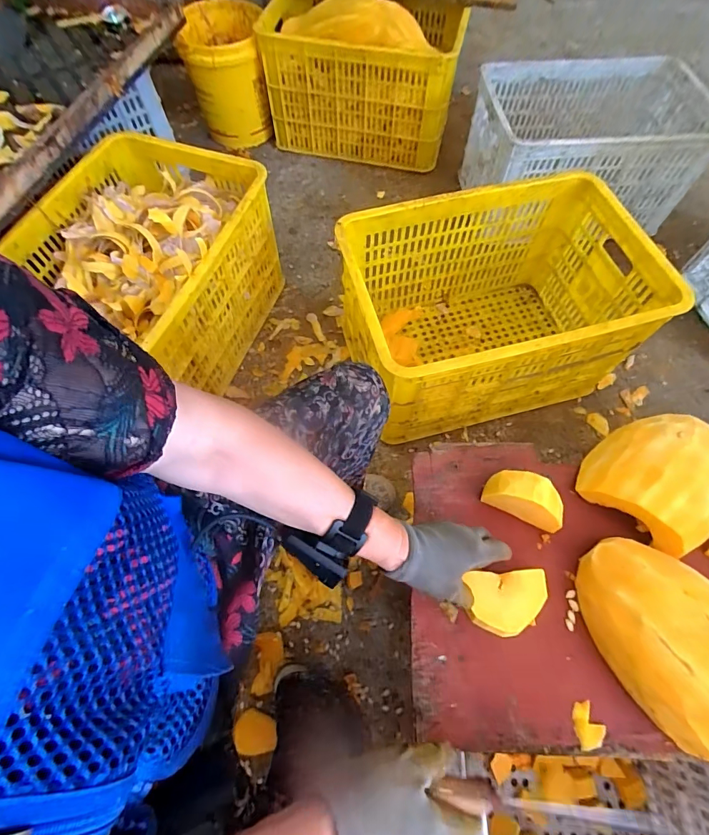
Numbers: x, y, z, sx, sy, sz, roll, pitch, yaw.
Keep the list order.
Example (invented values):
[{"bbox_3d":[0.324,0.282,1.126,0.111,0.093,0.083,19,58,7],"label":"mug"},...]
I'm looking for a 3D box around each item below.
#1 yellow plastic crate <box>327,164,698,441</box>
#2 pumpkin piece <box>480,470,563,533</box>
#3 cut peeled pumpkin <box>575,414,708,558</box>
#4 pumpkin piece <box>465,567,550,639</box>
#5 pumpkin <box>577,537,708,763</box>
[{"bbox_3d":[0.254,-0.202,0.785,0.510,0.293,0.334,-13,66,-6],"label":"yellow plastic crate"},{"bbox_3d":[0.212,0.097,0.493,0.093,0.058,0.044,25,67,11],"label":"pumpkin piece"},{"bbox_3d":[0.382,0.068,0.498,0.159,0.072,0.140,-41,71,-17],"label":"cut peeled pumpkin"},{"bbox_3d":[0.172,0.207,0.449,0.087,0.016,0.064,-2,65,-1],"label":"pumpkin piece"},{"bbox_3d":[0.331,0.229,0.419,0.123,0.075,0.199,-27,68,-12],"label":"pumpkin"}]

